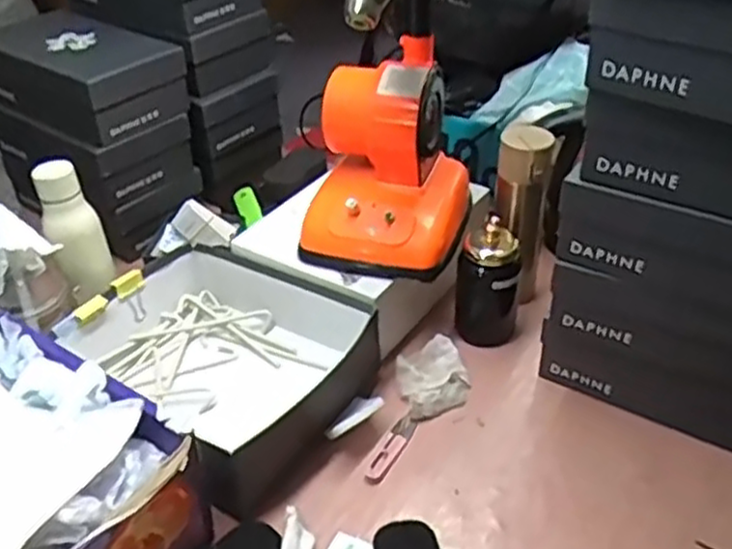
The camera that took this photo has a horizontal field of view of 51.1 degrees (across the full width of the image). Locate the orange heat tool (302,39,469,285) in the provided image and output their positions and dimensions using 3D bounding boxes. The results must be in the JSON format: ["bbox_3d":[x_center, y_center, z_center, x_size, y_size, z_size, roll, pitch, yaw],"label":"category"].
[{"bbox_3d":[0.027,-0.136,0.921,0.181,0.201,0.185,10,38,15],"label":"orange heat tool"}]

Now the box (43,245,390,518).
[{"bbox_3d":[-0.179,0.105,0.910,0.321,0.118,0.256,23,43,29],"label":"box"}]

